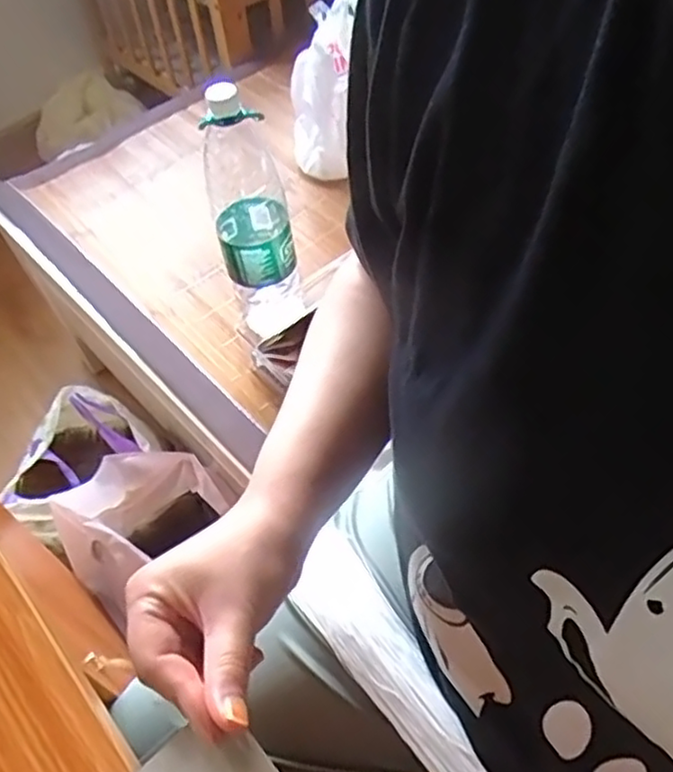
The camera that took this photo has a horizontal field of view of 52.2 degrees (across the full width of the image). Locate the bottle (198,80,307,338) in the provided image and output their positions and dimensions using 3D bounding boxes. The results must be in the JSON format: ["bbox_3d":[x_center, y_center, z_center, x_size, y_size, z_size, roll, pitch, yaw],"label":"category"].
[{"bbox_3d":[-0.104,-0.209,0.806,0.077,0.299,0.088,-24,53,-11],"label":"bottle"}]

